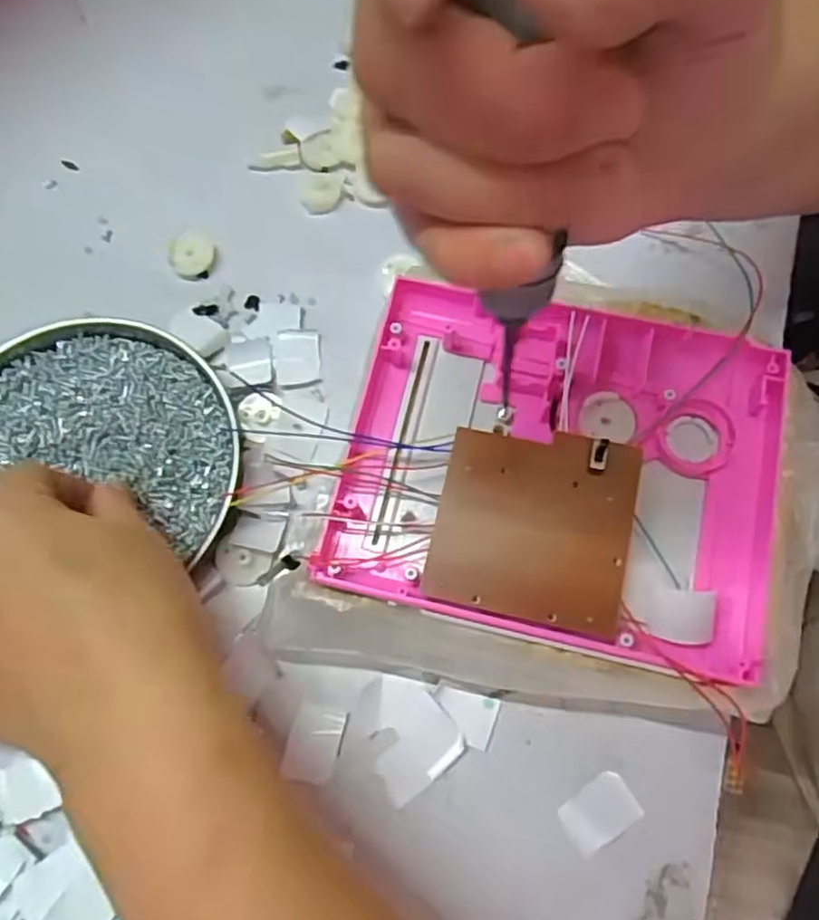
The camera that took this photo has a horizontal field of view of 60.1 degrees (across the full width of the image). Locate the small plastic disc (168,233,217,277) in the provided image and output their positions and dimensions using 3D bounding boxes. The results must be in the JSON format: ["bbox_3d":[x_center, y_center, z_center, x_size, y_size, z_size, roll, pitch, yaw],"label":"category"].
[{"bbox_3d":[-0.109,-0.105,0.355,0.021,0.005,0.025,1,71,1],"label":"small plastic disc"}]

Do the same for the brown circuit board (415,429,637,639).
[{"bbox_3d":[0.047,0.024,0.269,0.072,0.012,0.072,13,72,5],"label":"brown circuit board"}]

